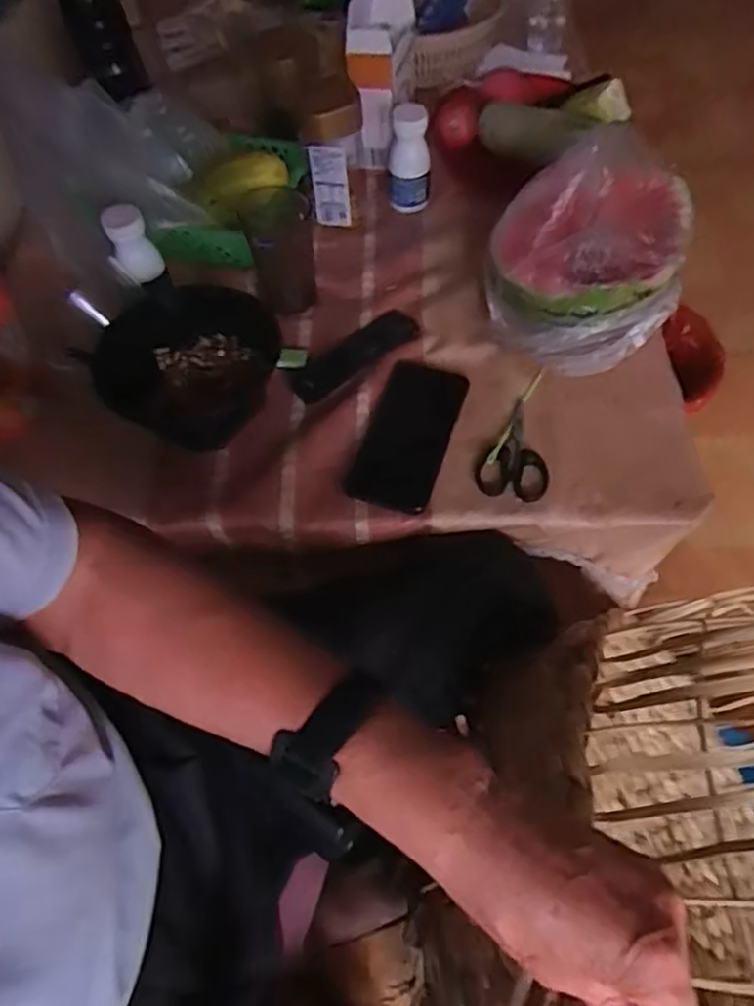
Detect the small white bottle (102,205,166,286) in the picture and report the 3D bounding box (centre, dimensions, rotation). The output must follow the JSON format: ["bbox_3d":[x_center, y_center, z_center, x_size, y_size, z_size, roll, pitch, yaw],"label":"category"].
[{"bbox_3d":[-0.252,-0.268,0.688,0.043,0.068,0.045,-25,61,-11],"label":"small white bottle"}]

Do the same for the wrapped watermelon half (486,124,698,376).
[{"bbox_3d":[0.190,-0.225,0.622,0.166,0.166,0.170,11,61,9],"label":"wrapped watermelon half"}]

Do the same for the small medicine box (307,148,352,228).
[{"bbox_3d":[-0.053,-0.360,0.762,0.040,0.090,0.011,3,60,5],"label":"small medicine box"}]

